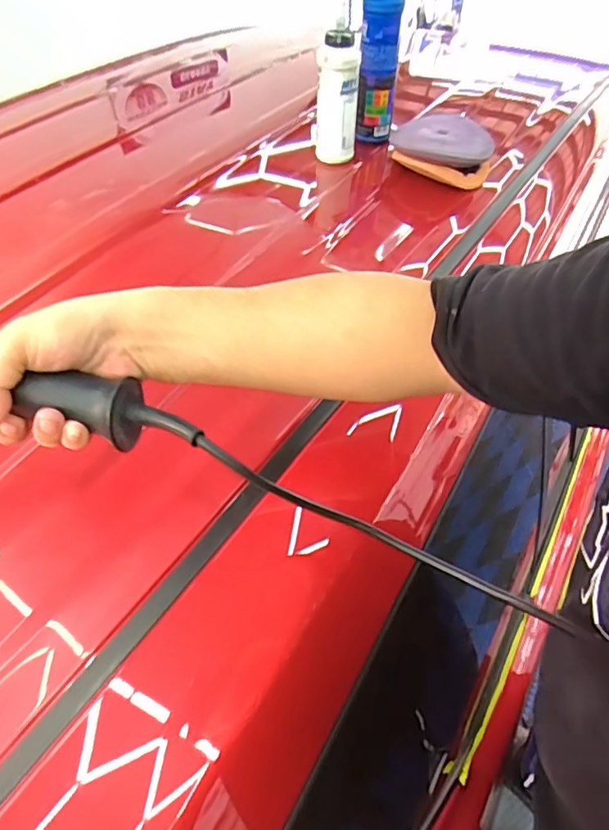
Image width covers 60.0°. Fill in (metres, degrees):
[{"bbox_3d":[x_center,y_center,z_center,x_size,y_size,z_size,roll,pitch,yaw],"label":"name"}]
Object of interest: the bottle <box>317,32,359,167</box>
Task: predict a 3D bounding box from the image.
[{"bbox_3d":[0.050,-0.470,0.801,0.065,0.167,0.062,3,48,6],"label":"bottle"}]

